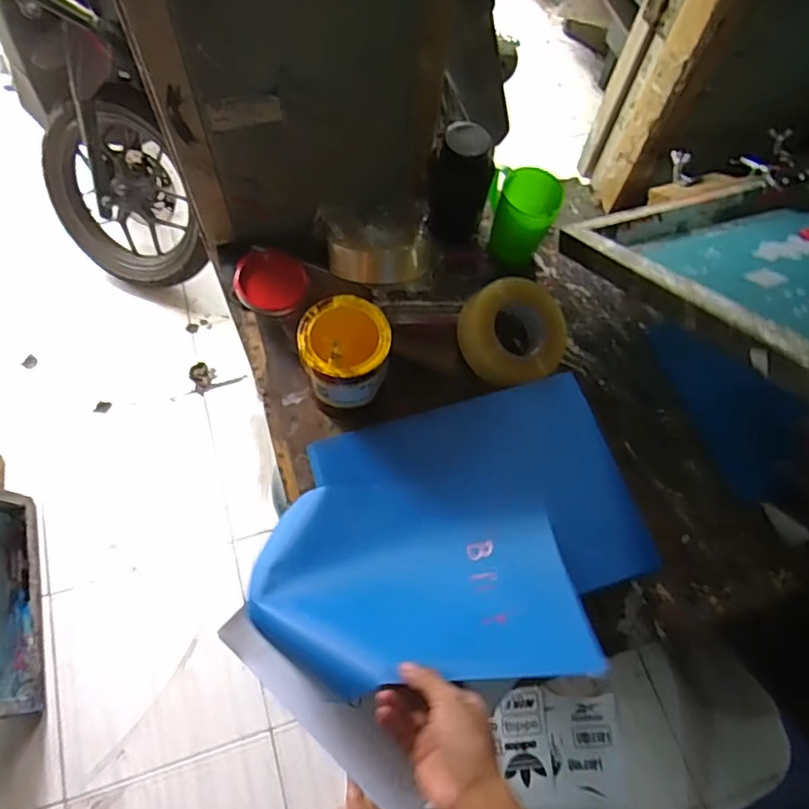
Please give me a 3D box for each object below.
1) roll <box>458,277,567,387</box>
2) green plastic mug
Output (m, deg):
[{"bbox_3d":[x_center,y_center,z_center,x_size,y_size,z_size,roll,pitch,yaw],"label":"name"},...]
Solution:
[{"bbox_3d":[0.152,-0.104,0.849,0.148,0.056,0.148,0,91,-9],"label":"roll"},{"bbox_3d":[0.174,-0.285,0.907,0.101,0.122,0.093,1,65,-3],"label":"green plastic mug"}]

